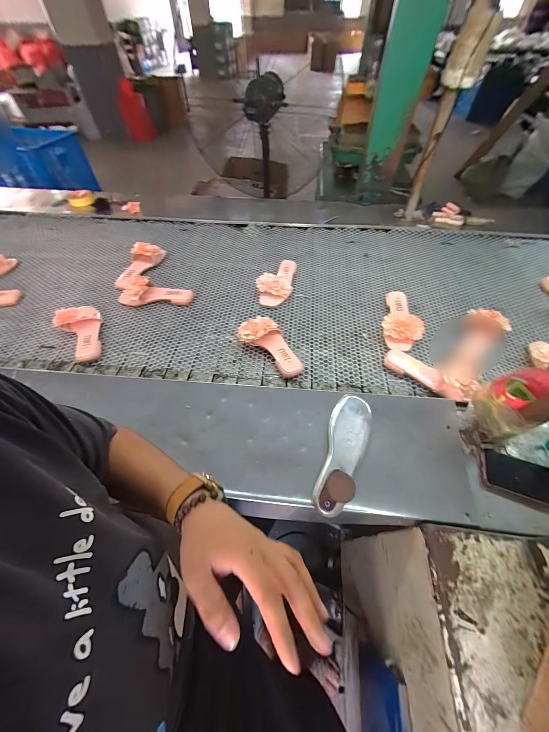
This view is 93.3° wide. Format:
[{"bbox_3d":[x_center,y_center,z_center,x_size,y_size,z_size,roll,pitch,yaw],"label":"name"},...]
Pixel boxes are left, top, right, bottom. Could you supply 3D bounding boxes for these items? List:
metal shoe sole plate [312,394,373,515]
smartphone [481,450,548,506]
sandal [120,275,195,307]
[{"bbox_3d":[0.141,0.158,0.509,0.089,0.086,0.242,20,56,13],"label":"metal shoe sole plate"},{"bbox_3d":[0.512,0.228,0.513,0.177,0.012,0.077,16,56,11],"label":"smartphone"},{"bbox_3d":[-0.398,-0.248,0.858,0.243,0.069,0.083,-1,54,-1],"label":"sandal"}]

